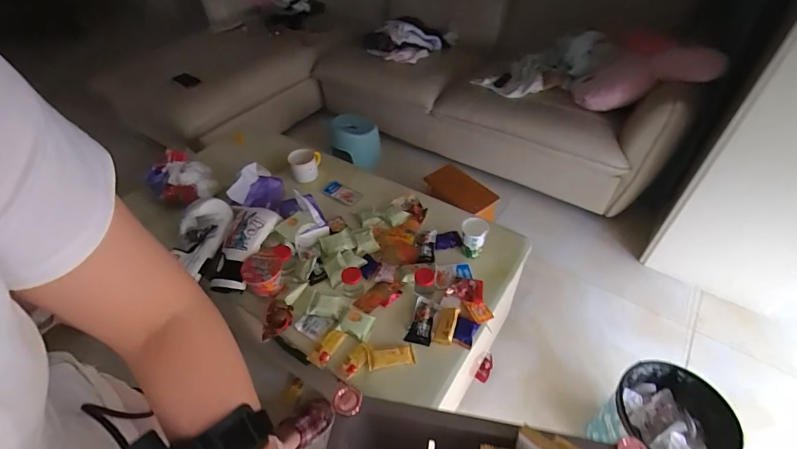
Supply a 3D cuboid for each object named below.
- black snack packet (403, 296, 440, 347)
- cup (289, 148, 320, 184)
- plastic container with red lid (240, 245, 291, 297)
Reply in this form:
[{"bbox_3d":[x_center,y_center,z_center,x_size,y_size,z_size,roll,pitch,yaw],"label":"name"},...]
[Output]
[{"bbox_3d":[0.057,0.219,0.896,0.056,0.025,0.116,13,48,14],"label":"black snack packet"},{"bbox_3d":[-0.307,-0.195,1.283,0.102,0.090,0.086,-13,47,-10],"label":"cup"},{"bbox_3d":[-0.326,0.107,0.978,0.094,0.072,0.139,2,46,4],"label":"plastic container with red lid"}]

